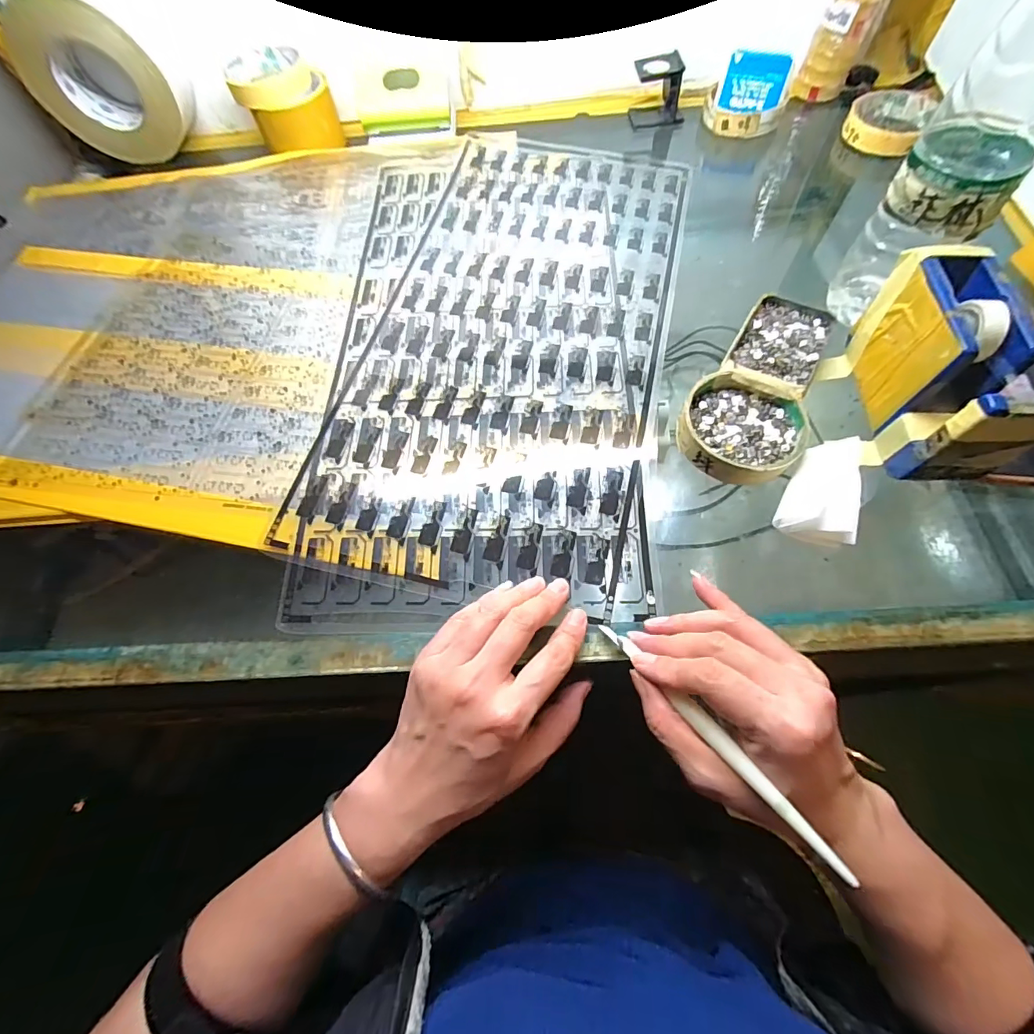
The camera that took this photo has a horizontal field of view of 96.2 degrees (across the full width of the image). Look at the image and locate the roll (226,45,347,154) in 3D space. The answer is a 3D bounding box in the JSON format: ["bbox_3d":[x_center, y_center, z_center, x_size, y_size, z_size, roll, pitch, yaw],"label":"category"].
[{"bbox_3d":[-0.253,-0.458,0.512,0.097,0.066,0.082,-17,64,-5],"label":"roll"}]

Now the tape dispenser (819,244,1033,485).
[{"bbox_3d":[0.265,-0.091,0.292,0.060,0.075,0.143,-4,64,3],"label":"tape dispenser"}]

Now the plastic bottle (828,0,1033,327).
[{"bbox_3d":[0.278,-0.221,0.280,0.058,0.225,0.063,39,72,19],"label":"plastic bottle"}]

